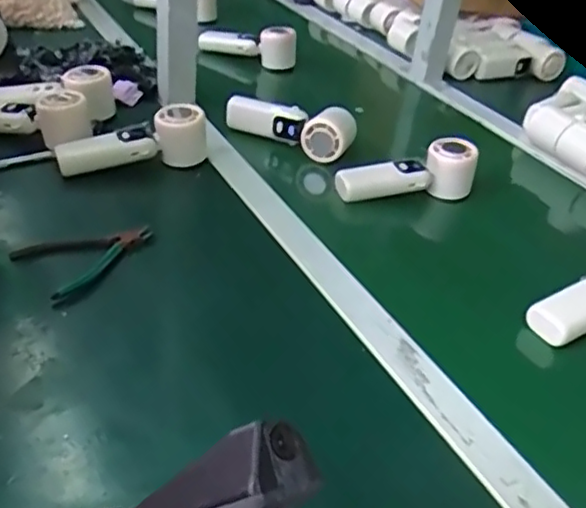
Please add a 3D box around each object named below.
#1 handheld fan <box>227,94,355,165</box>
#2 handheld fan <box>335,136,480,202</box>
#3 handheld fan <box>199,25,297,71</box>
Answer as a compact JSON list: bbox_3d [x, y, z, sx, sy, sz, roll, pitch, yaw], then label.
[{"bbox_3d":[-0.003,-0.167,0.810,0.165,0.063,0.048,22,38,21],"label":"handheld fan"},{"bbox_3d":[0.130,-0.098,0.737,0.164,0.055,0.044,-2,36,-13],"label":"handheld fan"},{"bbox_3d":[-0.072,-0.346,1.043,0.155,0.063,0.045,7,35,1],"label":"handheld fan"}]

